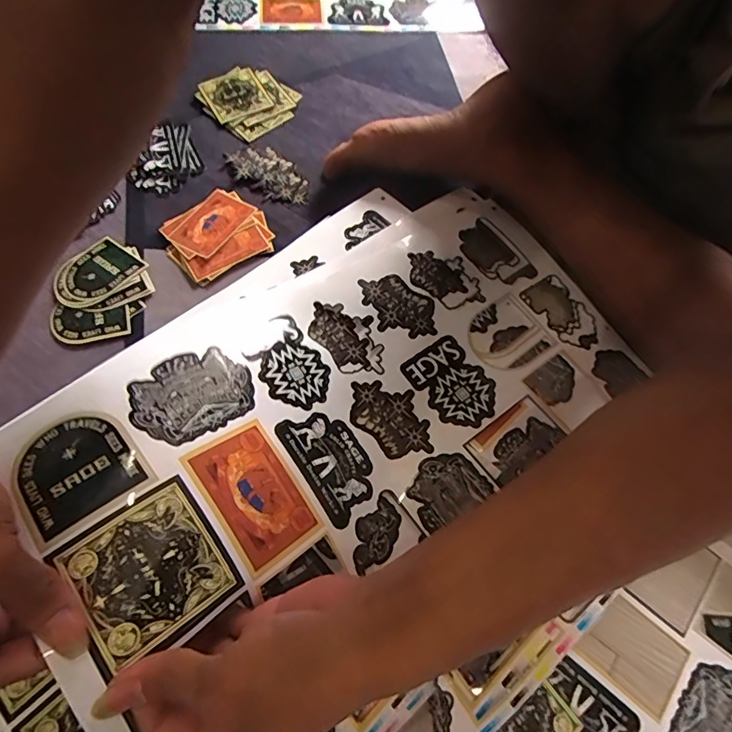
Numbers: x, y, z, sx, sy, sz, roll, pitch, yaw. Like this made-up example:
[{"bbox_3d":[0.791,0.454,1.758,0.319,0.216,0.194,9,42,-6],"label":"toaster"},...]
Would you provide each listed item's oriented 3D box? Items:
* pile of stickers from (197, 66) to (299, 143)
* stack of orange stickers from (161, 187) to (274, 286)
[{"bbox_3d":[-0.136,-0.314,0.546,0.096,0.012,0.094,38,70,12],"label":"pile of stickers"},{"bbox_3d":[-0.151,-0.134,0.468,0.096,0.006,0.090,-39,74,-18],"label":"stack of orange stickers"}]

